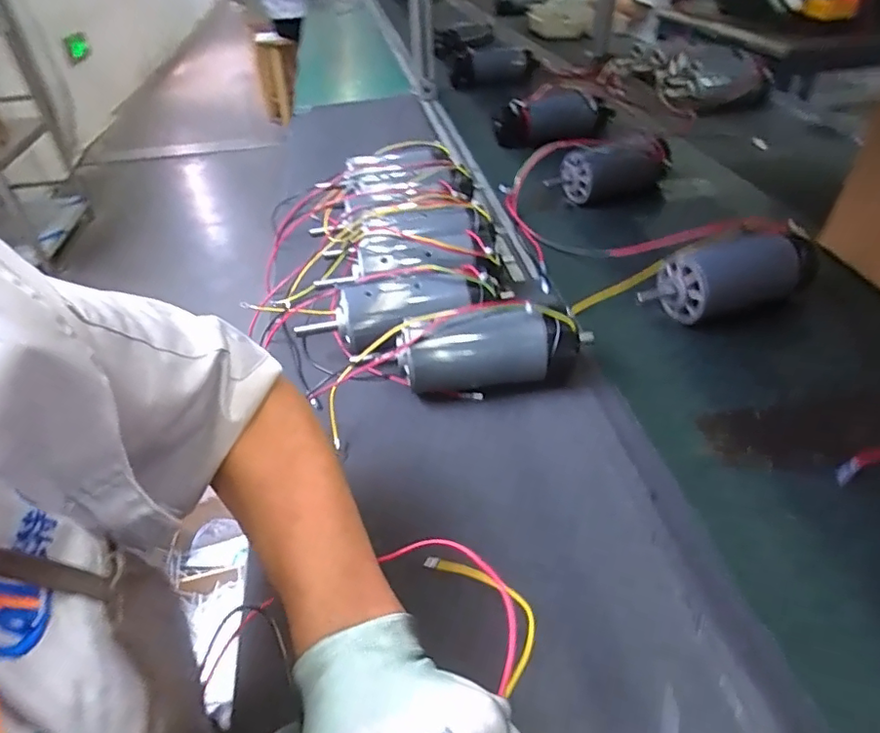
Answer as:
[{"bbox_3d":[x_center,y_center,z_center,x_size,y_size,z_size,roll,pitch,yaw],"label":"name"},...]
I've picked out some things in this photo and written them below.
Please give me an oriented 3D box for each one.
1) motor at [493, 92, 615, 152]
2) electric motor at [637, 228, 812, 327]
[{"bbox_3d":[0.219,-0.474,1.081,0.230,0.080,0.078,0,40,5],"label":"motor"},{"bbox_3d":[0.321,-0.102,0.641,0.209,0.070,0.075,-11,40,-8],"label":"electric motor"}]

